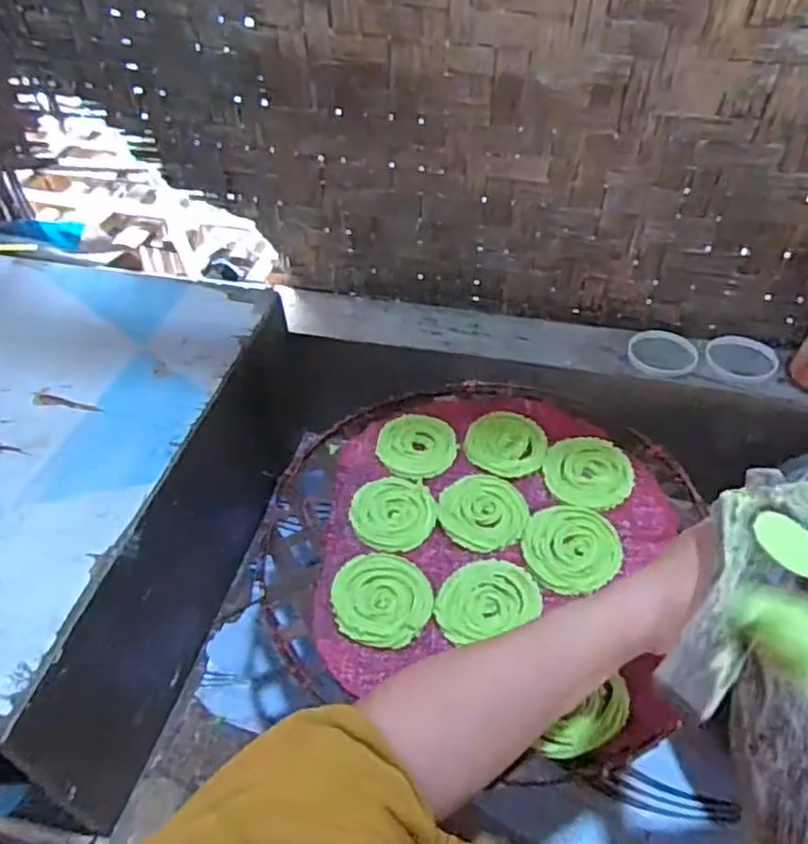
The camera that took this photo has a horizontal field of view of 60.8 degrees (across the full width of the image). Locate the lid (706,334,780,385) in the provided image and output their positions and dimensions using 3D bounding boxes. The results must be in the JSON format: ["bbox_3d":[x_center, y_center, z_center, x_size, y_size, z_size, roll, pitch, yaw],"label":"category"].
[{"bbox_3d":[0.452,-0.084,0.921,0.088,0.011,0.088,-1,46,1],"label":"lid"}]

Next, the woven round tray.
[{"bbox_3d":[0.062,0.089,0.609,0.347,0.025,0.365,-1,46,1],"label":"woven round tray"}]

